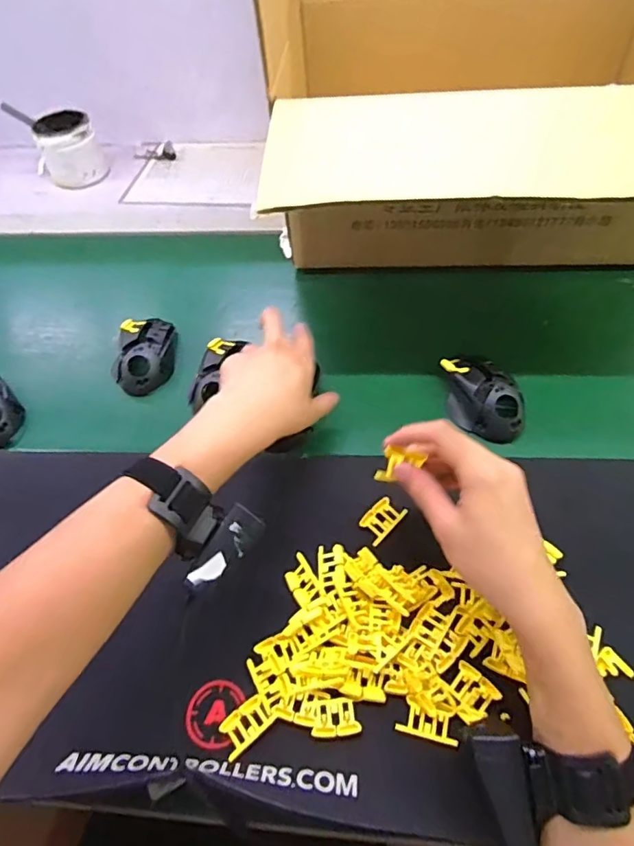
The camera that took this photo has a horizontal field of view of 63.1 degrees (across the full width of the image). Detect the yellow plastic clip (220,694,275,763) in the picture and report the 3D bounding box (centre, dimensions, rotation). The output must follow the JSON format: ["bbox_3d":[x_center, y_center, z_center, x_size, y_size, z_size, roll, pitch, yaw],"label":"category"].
[{"bbox_3d":[-0.052,0.228,0.390,0.041,0.005,0.026,-31,57,-18],"label":"yellow plastic clip"}]

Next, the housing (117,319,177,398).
[{"bbox_3d":[-0.210,-0.085,0.634,0.073,0.044,0.106,-6,53,0],"label":"housing"}]

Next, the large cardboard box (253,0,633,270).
[{"bbox_3d":[0.209,-0.435,0.624,0.552,0.360,0.562,5,54,8],"label":"large cardboard box"}]

